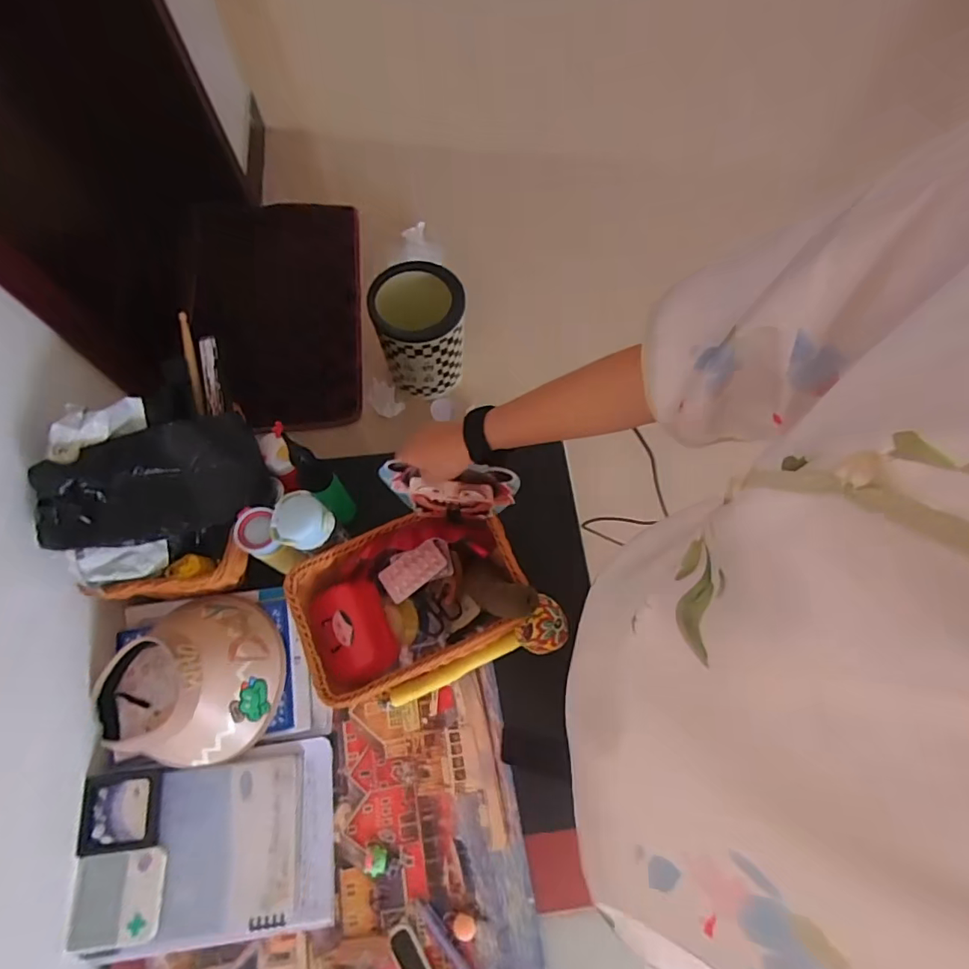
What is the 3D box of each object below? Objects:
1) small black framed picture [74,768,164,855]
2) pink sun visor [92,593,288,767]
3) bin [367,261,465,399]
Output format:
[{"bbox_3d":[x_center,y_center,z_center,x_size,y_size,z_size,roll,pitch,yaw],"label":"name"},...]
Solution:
[{"bbox_3d":[-0.469,0.418,0.663,0.093,0.019,0.084,-4,68,-2],"label":"small black framed picture"},{"bbox_3d":[-0.385,0.263,0.682,0.193,0.100,0.229,32,71,11],"label":"pink sun visor"},{"bbox_3d":[-0.147,-0.365,1.229,0.193,0.249,0.203,0,68,-1],"label":"bin"}]

